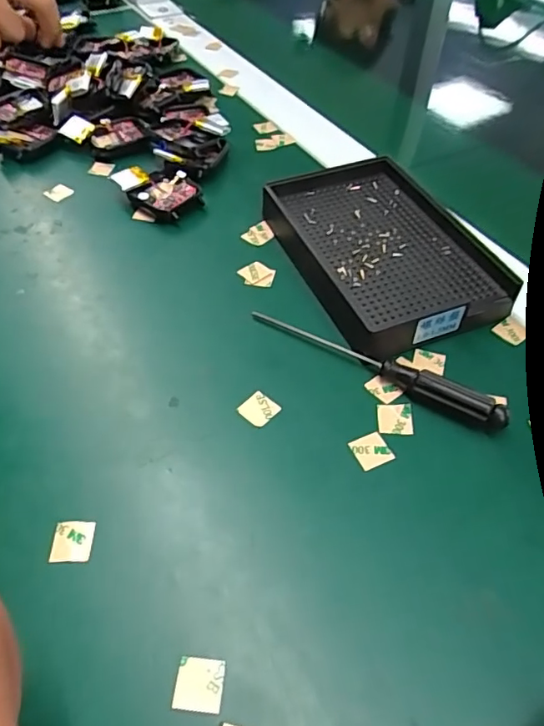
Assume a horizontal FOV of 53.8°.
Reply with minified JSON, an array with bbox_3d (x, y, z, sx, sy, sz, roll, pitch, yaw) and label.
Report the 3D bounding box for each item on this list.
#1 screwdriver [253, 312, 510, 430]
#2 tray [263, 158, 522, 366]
[{"bbox_3d":[0.047,0.000,0.259,0.130,0.015,0.009,27,56,20],"label":"screwdriver"},{"bbox_3d":[0.063,-0.067,0.309,0.094,0.021,0.139,-17,53,-14],"label":"tray"}]

